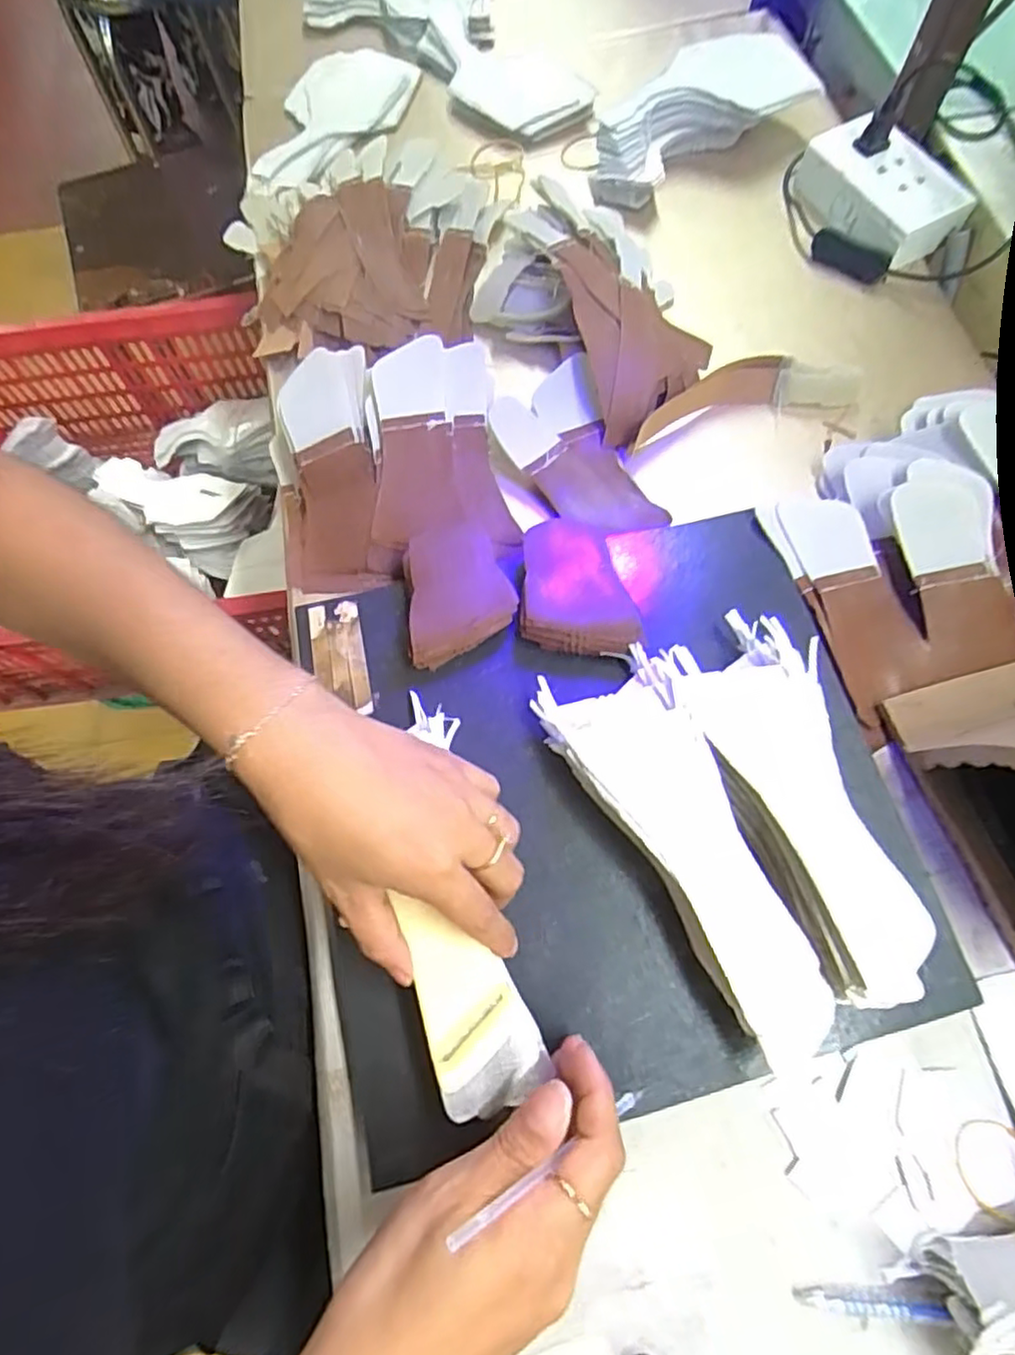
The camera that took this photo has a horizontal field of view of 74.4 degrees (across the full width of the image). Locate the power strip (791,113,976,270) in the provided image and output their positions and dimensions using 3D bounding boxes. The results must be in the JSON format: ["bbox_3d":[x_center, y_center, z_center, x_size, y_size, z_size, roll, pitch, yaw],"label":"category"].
[{"bbox_3d":[0.296,-0.389,0.538,0.074,0.039,0.129,-35,72,-10],"label":"power strip"}]

